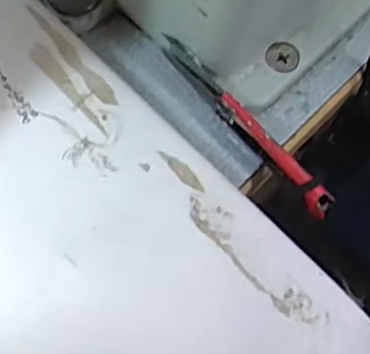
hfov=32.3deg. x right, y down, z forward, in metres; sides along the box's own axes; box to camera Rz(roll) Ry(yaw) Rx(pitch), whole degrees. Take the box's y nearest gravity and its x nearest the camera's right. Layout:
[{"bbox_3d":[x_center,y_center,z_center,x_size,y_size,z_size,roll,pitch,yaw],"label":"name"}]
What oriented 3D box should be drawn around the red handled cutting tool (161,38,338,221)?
[{"bbox_3d":[0.027,-0.023,0.286,0.009,0.018,0.104,-39,79,-14],"label":"red handled cutting tool"}]

